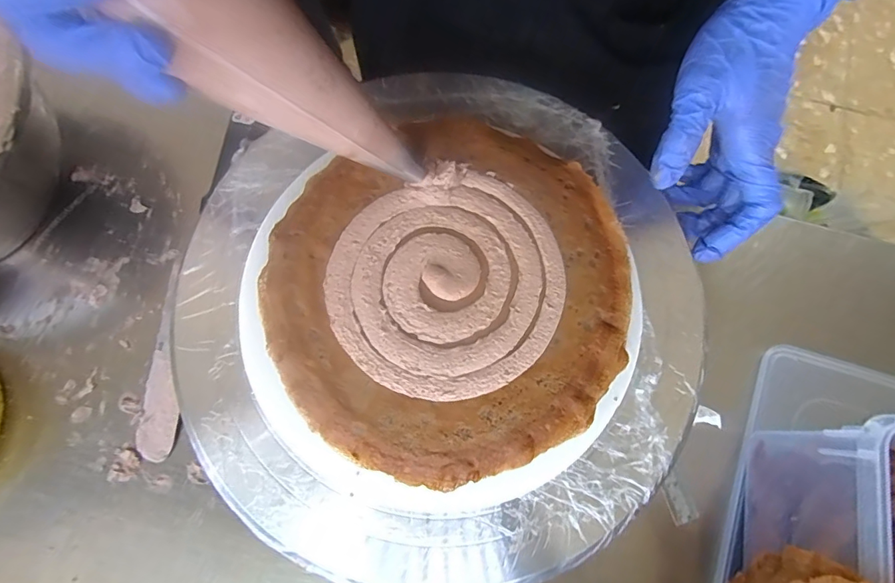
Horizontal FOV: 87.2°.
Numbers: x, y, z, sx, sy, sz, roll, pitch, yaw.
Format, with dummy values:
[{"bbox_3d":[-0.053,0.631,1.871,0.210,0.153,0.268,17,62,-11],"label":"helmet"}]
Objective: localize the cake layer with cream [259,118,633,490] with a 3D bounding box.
[{"bbox_3d":[0.001,0.001,0.242,0.172,0.042,0.167,0,75,-1],"label":"cake layer with cream"}]

